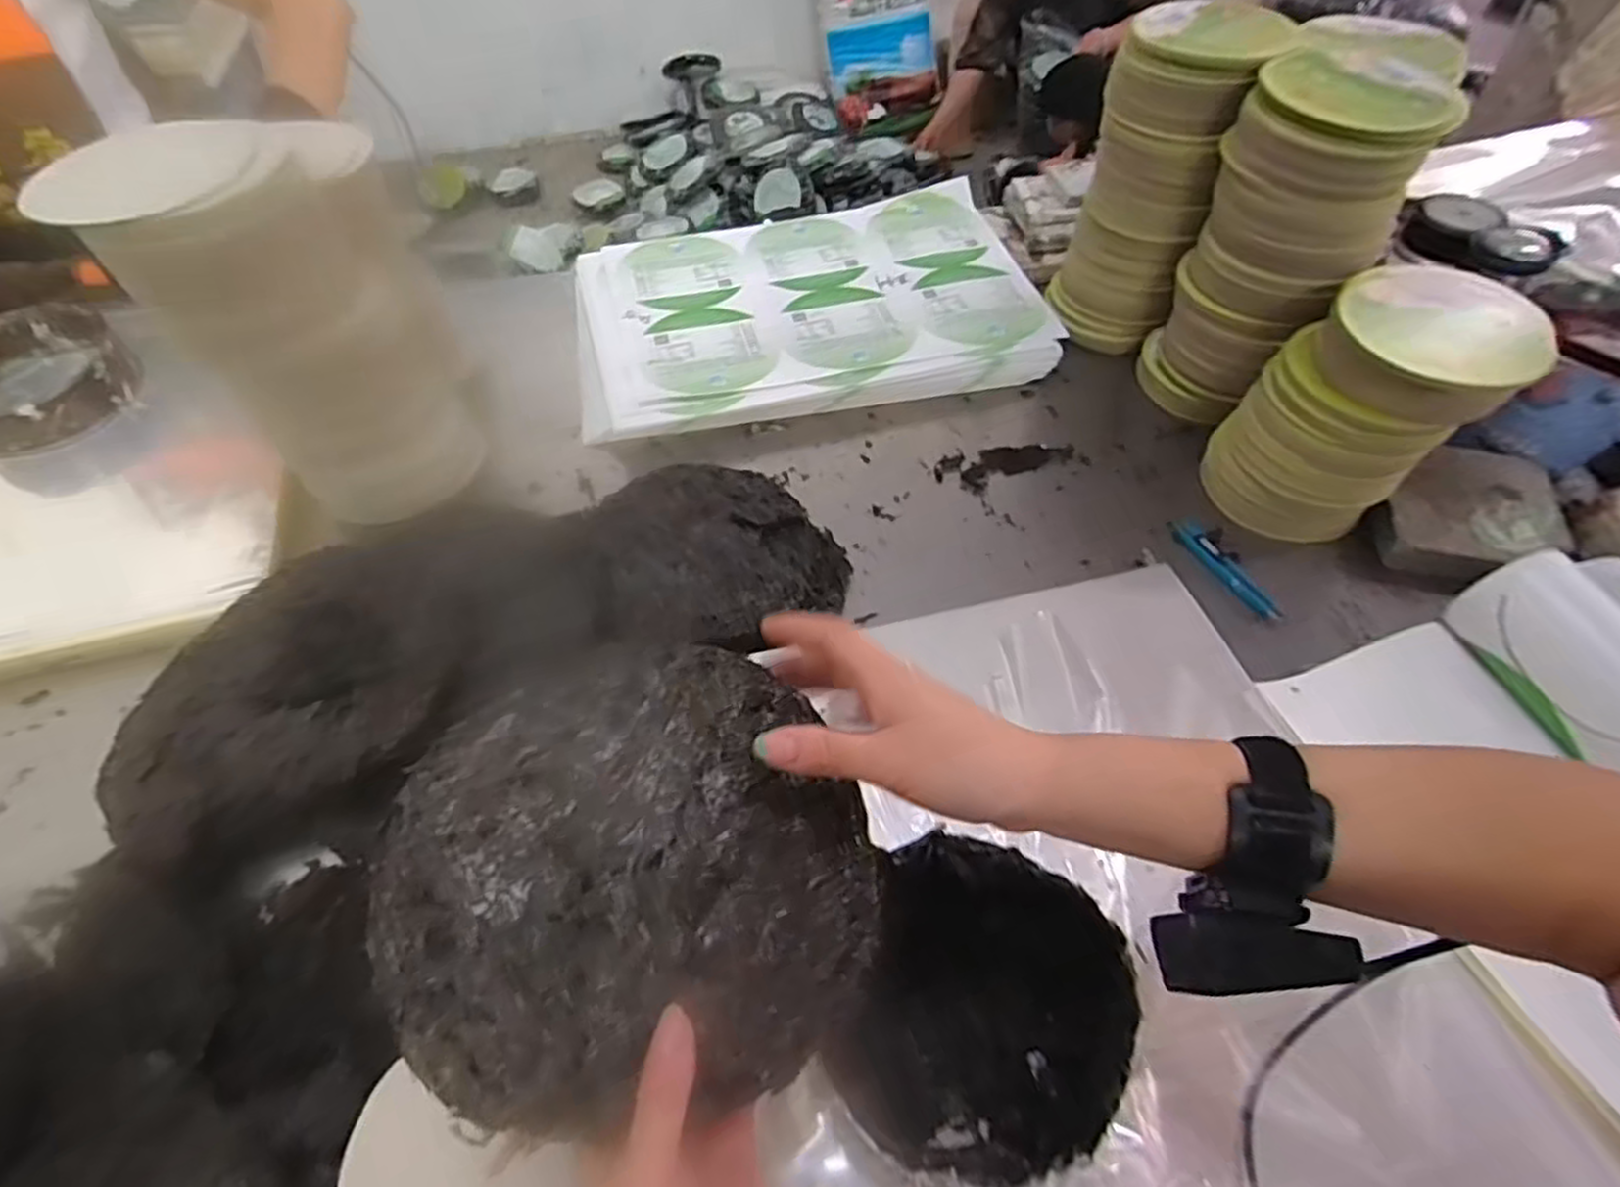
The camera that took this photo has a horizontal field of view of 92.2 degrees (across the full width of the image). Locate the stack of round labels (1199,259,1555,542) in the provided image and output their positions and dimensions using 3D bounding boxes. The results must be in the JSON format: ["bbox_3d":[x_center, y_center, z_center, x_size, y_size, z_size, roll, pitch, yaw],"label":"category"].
[{"bbox_3d":[0.460,-0.152,0.673,0.132,0.201,0.145,-6,53,-4],"label":"stack of round labels"}]

